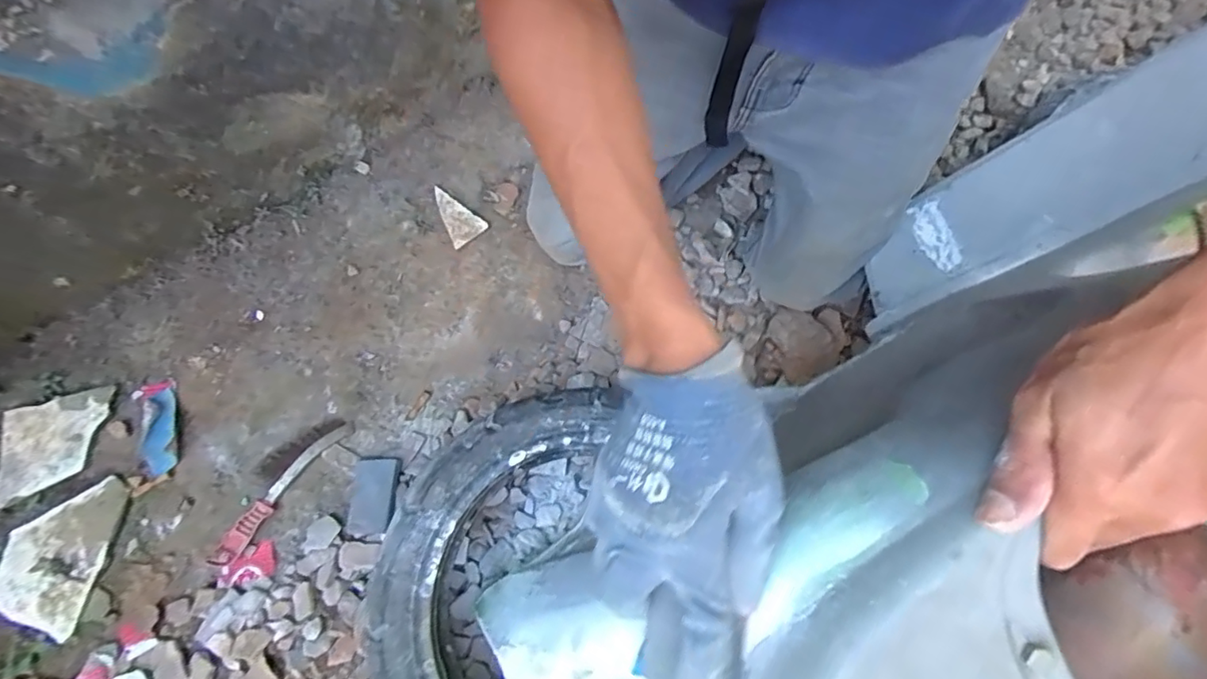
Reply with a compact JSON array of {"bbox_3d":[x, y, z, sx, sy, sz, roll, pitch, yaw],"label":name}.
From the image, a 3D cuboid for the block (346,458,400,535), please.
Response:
[{"bbox_3d":[-0.302,0.204,0.737,0.061,0.013,0.093,2,70,0],"label":"block"}]

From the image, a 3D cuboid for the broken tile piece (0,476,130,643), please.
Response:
[{"bbox_3d":[-0.678,0.262,0.702,0.115,0.019,0.181,10,70,3],"label":"broken tile piece"}]

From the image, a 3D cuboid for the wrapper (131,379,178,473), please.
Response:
[{"bbox_3d":[-0.584,0.115,0.740,0.048,0.012,0.117,-17,71,-7],"label":"wrapper"}]

